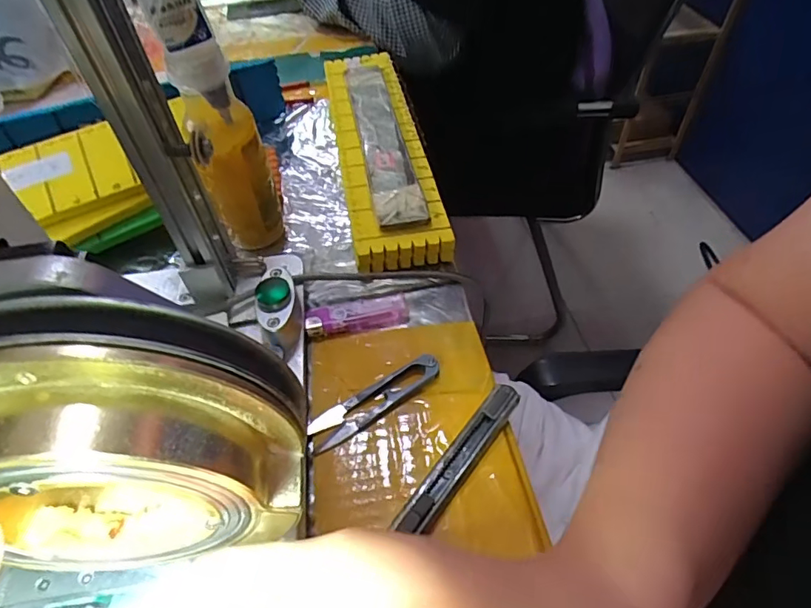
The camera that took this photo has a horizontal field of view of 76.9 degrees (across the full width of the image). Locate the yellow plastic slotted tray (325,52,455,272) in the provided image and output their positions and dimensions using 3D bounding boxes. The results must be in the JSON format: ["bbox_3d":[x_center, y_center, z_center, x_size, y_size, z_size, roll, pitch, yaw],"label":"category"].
[{"bbox_3d":[-0.028,-0.159,0.503,0.080,0.033,0.323,-9,50,-6],"label":"yellow plastic slotted tray"}]

